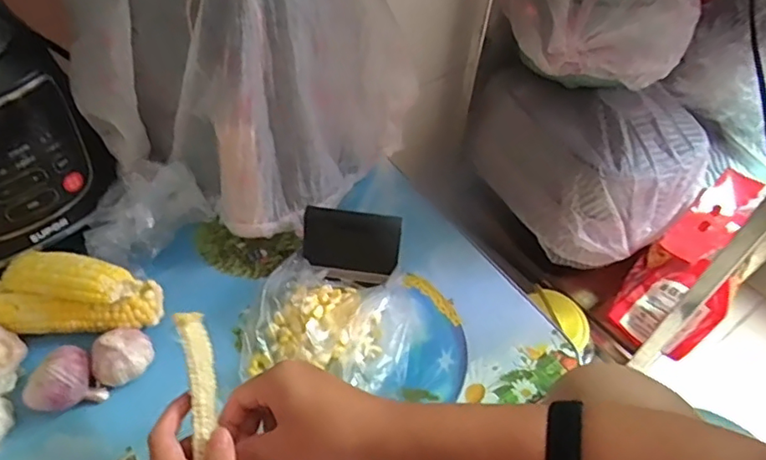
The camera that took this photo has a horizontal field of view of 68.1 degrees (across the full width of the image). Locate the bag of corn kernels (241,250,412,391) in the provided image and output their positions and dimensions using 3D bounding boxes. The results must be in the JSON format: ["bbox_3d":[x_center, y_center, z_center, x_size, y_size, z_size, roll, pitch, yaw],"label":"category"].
[{"bbox_3d":[-0.050,0.086,0.548,0.156,0.034,0.126,9,49,2],"label":"bag of corn kernels"}]

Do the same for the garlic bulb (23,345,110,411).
[{"bbox_3d":[-0.275,0.129,0.481,0.053,0.044,0.044,-28,58,-26],"label":"garlic bulb"}]

